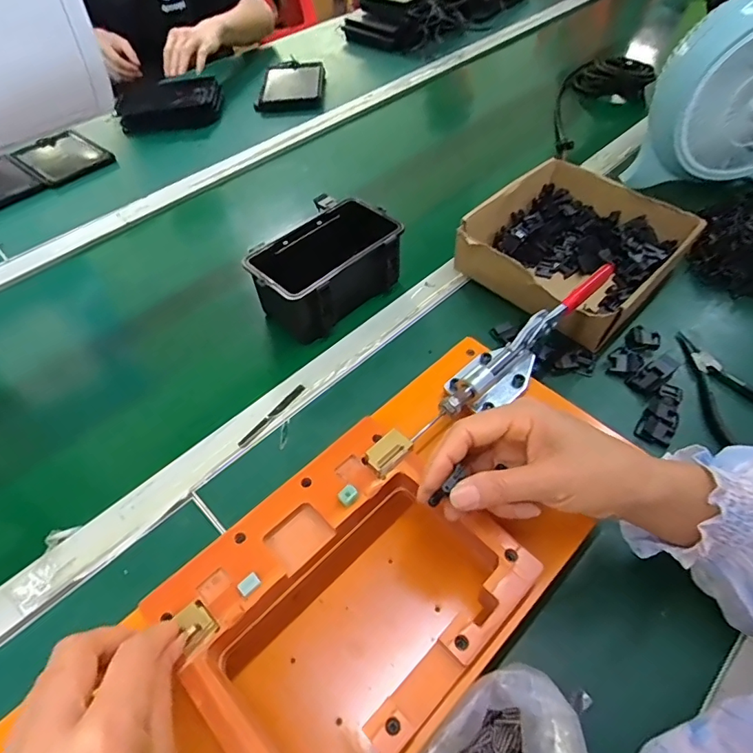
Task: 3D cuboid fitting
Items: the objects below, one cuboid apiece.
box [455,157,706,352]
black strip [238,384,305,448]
[{"bbox_3d":[0.237,-0.157,0.605,0.202,0.080,0.232,36,62,27],"label":"box"},{"bbox_3d":[-0.106,0.038,0.503,0.009,0.004,0.089,32,60,25],"label":"black strip"}]

